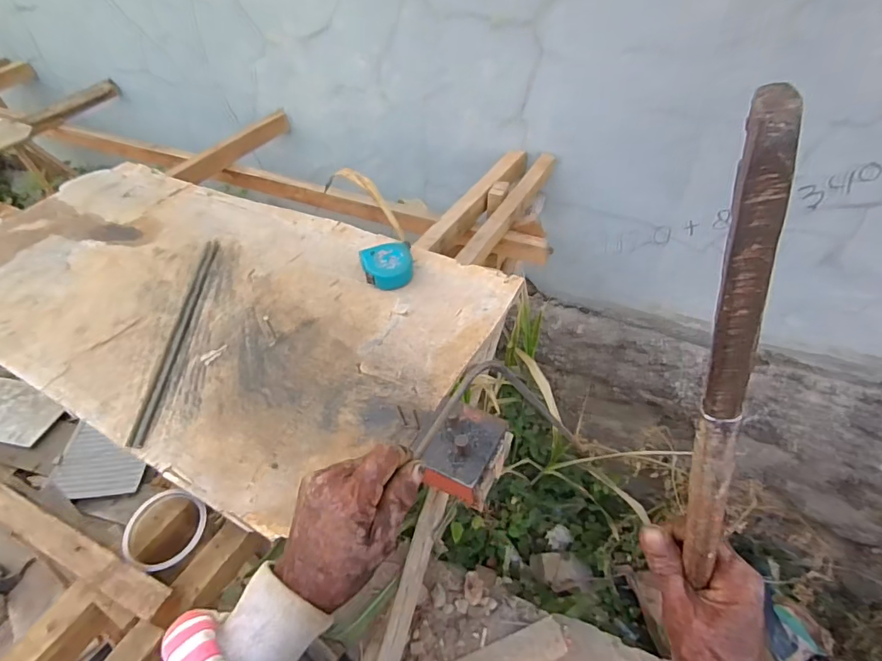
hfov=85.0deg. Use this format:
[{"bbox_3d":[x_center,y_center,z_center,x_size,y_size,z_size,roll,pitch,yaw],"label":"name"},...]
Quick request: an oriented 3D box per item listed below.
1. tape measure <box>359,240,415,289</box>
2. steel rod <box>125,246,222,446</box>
[{"bbox_3d":[-0.088,-0.106,0.789,0.085,0.040,0.073,-11,48,-6],"label":"tape measure"},{"bbox_3d":[-0.400,-0.008,0.744,0.027,0.007,0.419,-5,48,-1],"label":"steel rod"}]

